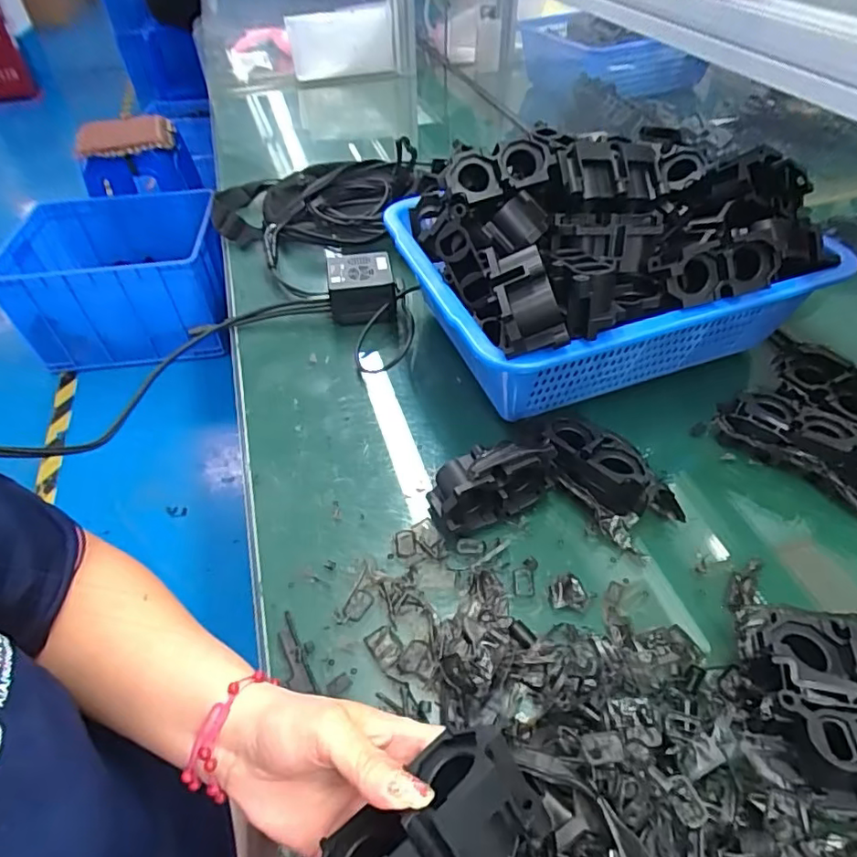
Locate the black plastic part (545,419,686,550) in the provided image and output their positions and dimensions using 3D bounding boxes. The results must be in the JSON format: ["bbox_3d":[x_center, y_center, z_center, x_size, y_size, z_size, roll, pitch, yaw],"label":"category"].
[{"bbox_3d":[0.150,0.038,0.469,0.063,0.052,0.125,-30,53,-24],"label":"black plastic part"}]

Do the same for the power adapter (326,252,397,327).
[{"bbox_3d":[-0.081,-0.170,0.667,0.076,0.045,0.076,-7,47,-5],"label":"power adapter"}]

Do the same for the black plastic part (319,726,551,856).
[{"bbox_3d":[0.000,0.180,0.237,0.101,0.045,0.049,-33,85,-24],"label":"black plastic part"}]

